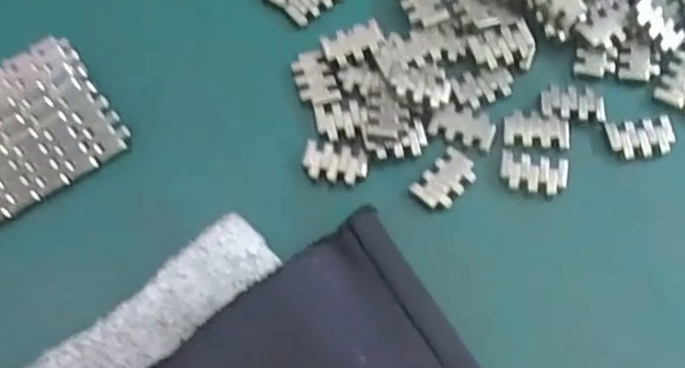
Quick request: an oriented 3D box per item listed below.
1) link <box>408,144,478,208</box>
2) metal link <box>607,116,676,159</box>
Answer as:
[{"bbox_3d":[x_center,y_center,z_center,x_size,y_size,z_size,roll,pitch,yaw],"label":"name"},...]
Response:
[{"bbox_3d":[0.032,-0.003,0.217,0.012,0.004,0.022,41,74,18],"label":"link"},{"bbox_3d":[0.093,-0.015,0.219,0.020,0.004,0.012,-8,66,-1],"label":"metal link"}]

